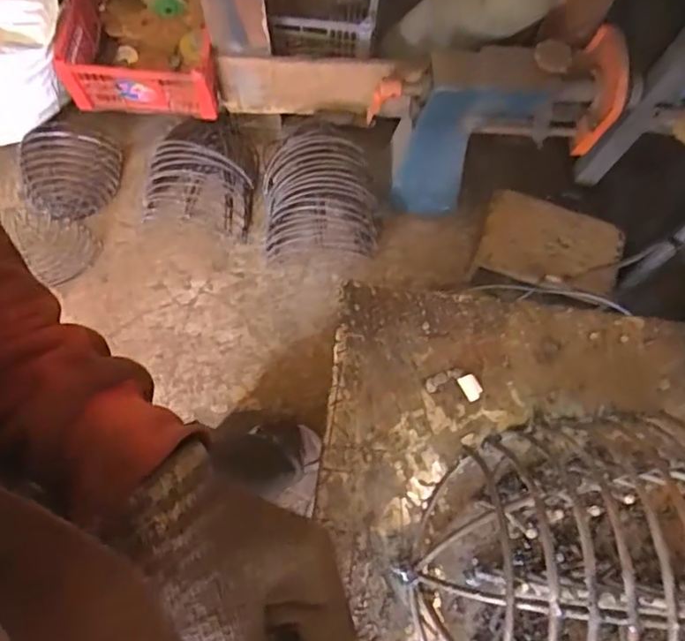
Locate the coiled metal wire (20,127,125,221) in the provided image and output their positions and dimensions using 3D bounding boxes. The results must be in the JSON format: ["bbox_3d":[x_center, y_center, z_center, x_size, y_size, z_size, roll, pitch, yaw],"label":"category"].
[{"bbox_3d":[-0.655,-0.348,1.394,0.222,0.065,0.215,10,87,-19],"label":"coiled metal wire"}]

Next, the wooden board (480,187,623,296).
[{"bbox_3d":[0.464,-0.165,1.282,0.296,0.036,0.168,15,101,2],"label":"wooden board"}]

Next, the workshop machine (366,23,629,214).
[{"bbox_3d":[0.284,-0.392,1.212,0.432,0.410,0.171,-1,75,-2],"label":"workshop machine"}]

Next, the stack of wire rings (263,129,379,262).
[{"bbox_3d":[-0.050,-0.286,1.359,0.259,0.226,0.241,-2,75,-2],"label":"stack of wire rings"}]

